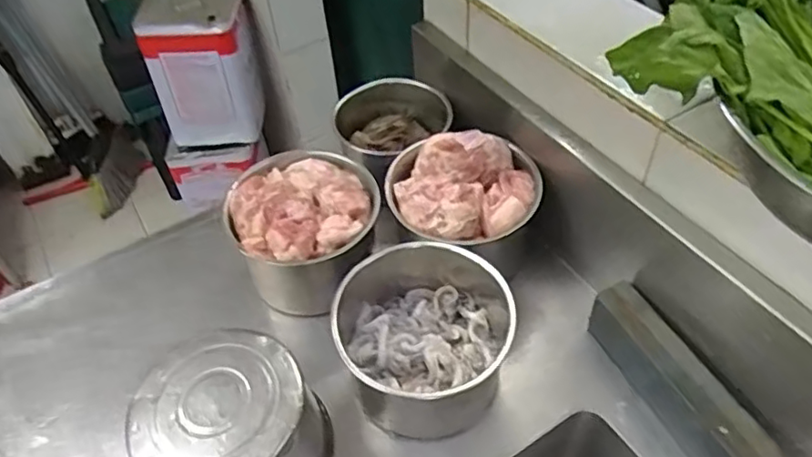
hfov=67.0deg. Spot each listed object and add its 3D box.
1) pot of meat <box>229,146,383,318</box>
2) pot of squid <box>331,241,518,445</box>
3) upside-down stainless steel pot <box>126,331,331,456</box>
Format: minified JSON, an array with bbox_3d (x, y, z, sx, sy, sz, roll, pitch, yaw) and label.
[{"bbox_3d":[-0.117,-0.003,0.742,0.164,0.128,0.172,-2,48,2],"label":"pot of meat"},{"bbox_3d":[0.022,0.112,0.647,0.168,0.116,0.188,-11,48,-5],"label":"pot of squid"},{"bbox_3d":[-0.163,0.198,0.585,0.154,0.127,0.146,-2,48,2],"label":"upside-down stainless steel pot"}]

